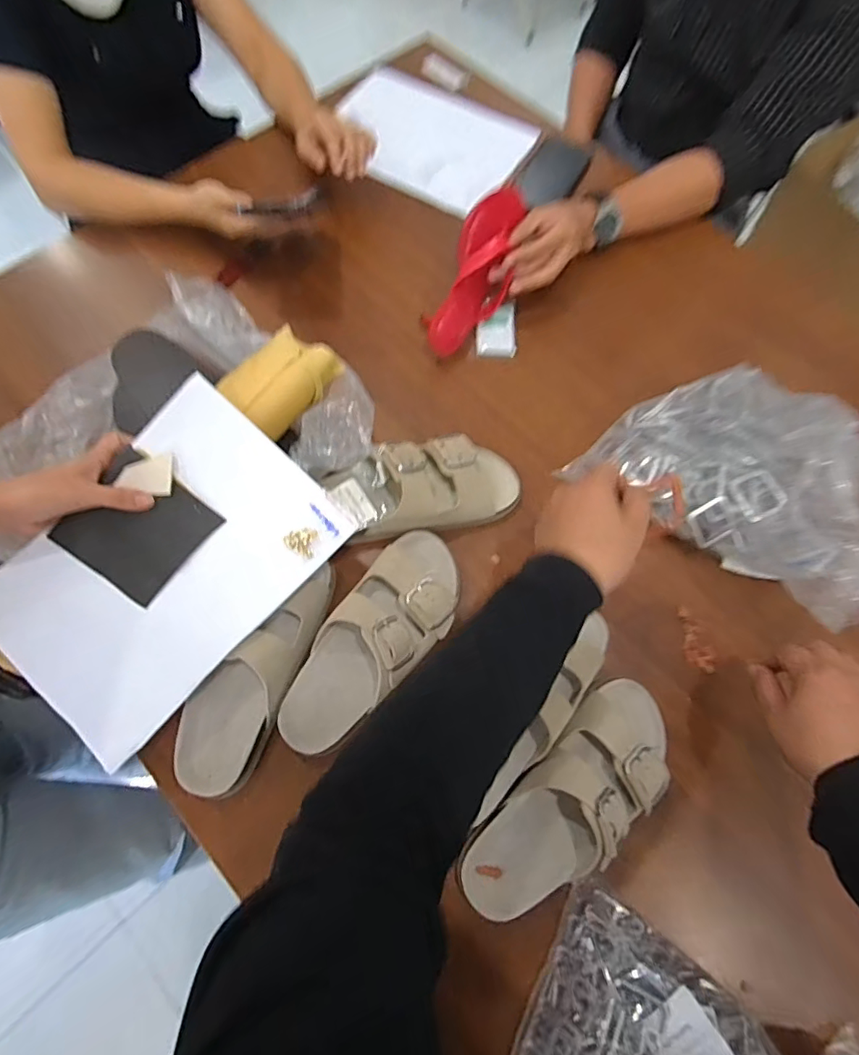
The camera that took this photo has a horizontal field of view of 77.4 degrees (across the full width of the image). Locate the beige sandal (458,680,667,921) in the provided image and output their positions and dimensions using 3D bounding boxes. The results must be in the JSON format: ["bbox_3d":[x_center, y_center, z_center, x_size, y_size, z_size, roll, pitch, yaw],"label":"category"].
[{"bbox_3d":[0.133,0.243,0.473,0.243,0.080,0.098,-40,76,-15],"label":"beige sandal"}]

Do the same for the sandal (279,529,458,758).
[{"bbox_3d":[-0.050,0.109,0.521,0.096,0.077,0.248,34,72,10],"label":"sandal"}]

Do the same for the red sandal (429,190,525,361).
[{"bbox_3d":[0.063,-0.324,0.684,0.072,0.058,0.239,20,83,6],"label":"red sandal"}]

